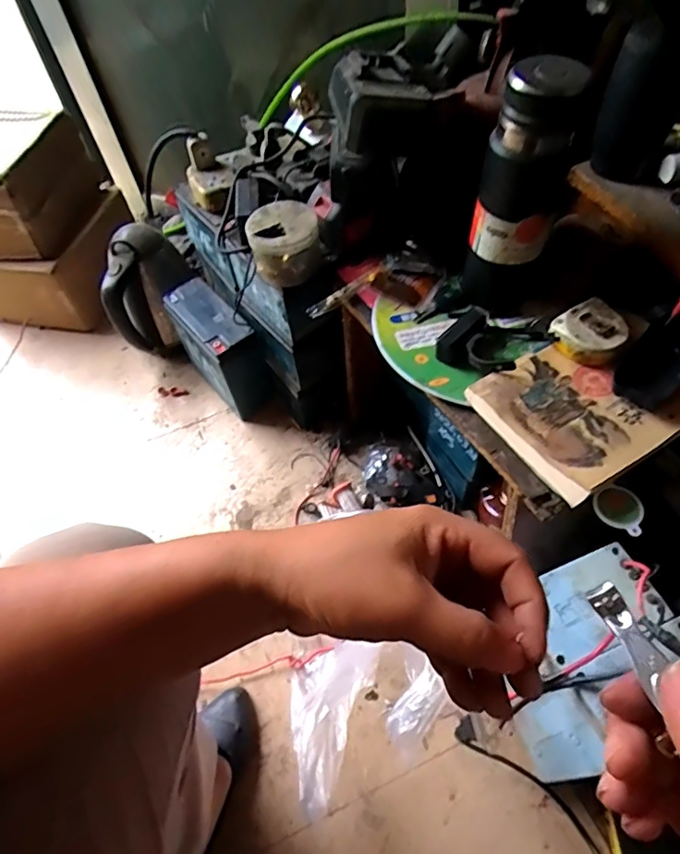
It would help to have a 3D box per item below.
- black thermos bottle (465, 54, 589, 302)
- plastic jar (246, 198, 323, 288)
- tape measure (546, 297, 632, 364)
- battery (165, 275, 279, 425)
[{"bbox_3d":[0.176,-0.226,0.527,0.079,0.224,0.066,16,61,13],"label":"black thermos bottle"},{"bbox_3d":[-0.067,-0.226,0.650,0.085,0.061,0.077,-7,59,-1],"label":"plastic jar"},{"bbox_3d":[0.259,-0.096,0.547,0.068,0.024,0.063,-28,61,-13],"label":"tape measure"},{"bbox_3d":[-0.196,-0.124,0.882,0.079,0.175,0.194,-39,64,-18],"label":"battery"}]

